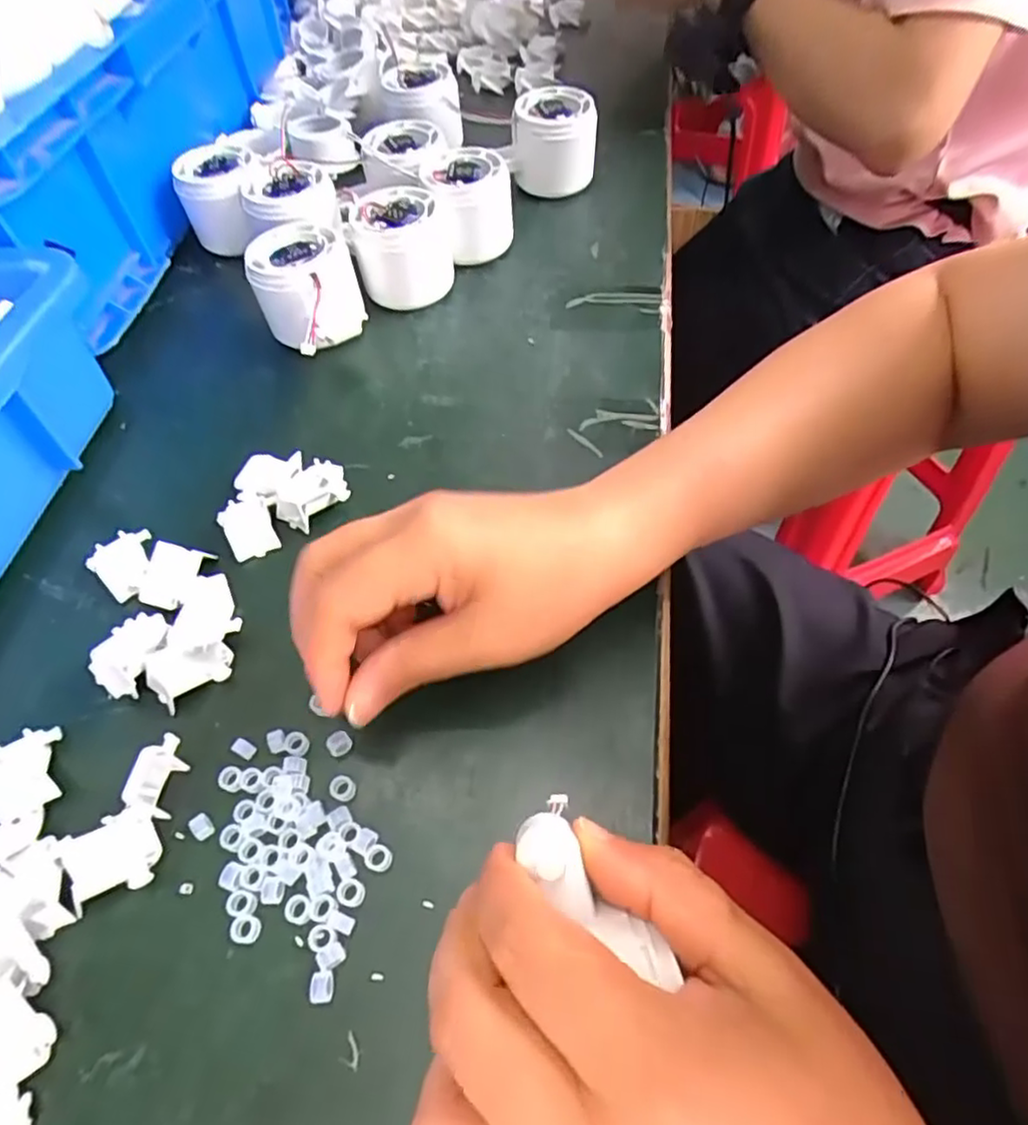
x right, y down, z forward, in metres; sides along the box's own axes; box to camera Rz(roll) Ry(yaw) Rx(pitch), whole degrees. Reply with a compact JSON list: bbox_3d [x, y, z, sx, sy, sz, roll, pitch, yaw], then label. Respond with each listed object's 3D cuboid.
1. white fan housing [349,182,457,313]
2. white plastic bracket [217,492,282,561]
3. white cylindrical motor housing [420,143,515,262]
[{"bbox_3d":[-0.068,-0.193,0.411,0.059,0.049,0.062,-6,55,-1],"label":"white fan housing"},{"bbox_3d":[-0.131,-0.018,0.329,0.022,0.007,0.035,-29,59,-16],"label":"white plastic bracket"},{"bbox_3d":[-0.030,-0.230,0.435,0.056,0.050,0.061,-10,56,-4],"label":"white cylindrical motor housing"}]

